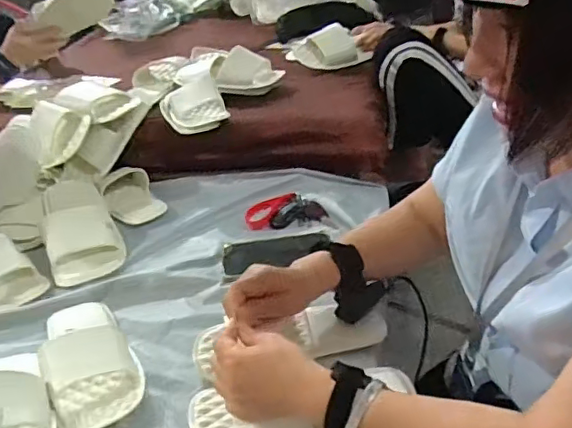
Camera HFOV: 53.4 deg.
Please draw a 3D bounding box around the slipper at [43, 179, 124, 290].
[{"bbox_3d":[-0.339,0.010,0.927,0.112,0.052,0.255,-17,47,-17],"label":"slipper"}]

